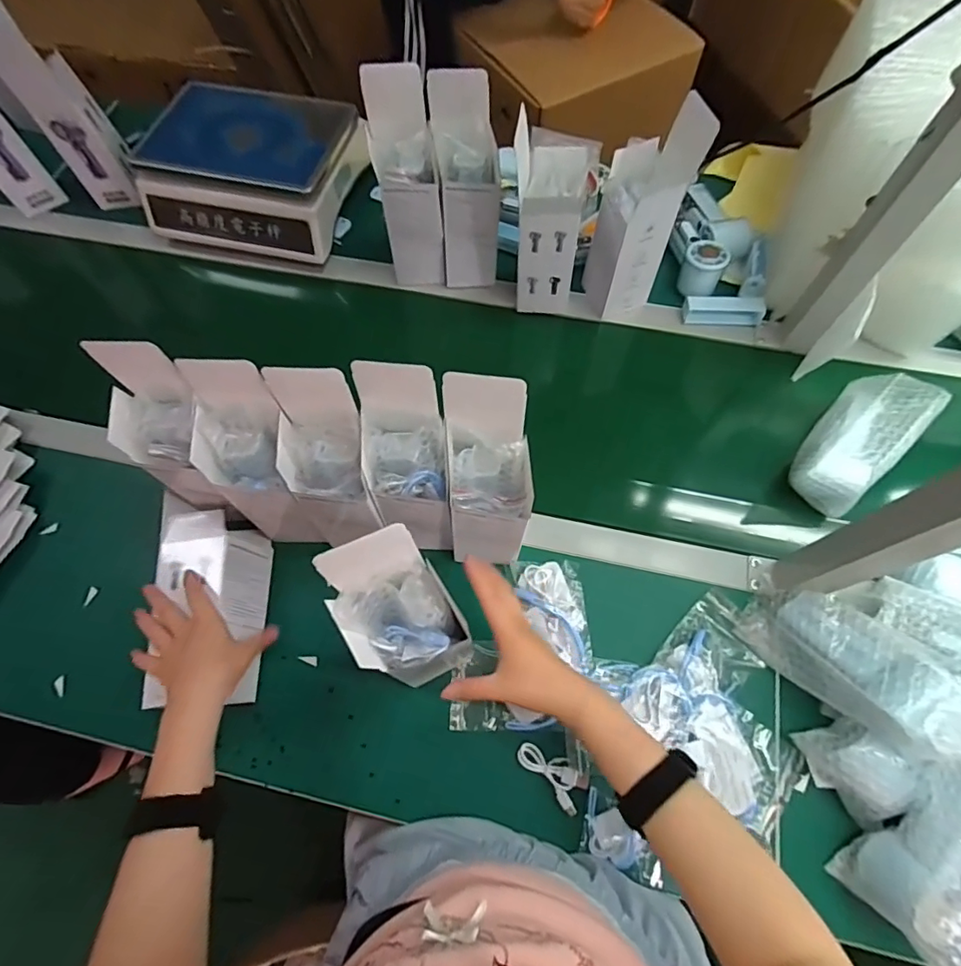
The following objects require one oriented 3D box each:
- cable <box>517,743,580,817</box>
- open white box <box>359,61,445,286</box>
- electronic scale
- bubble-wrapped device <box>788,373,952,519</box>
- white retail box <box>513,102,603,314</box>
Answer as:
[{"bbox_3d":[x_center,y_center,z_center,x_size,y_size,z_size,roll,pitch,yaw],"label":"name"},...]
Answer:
[{"bbox_3d":[0.072,0.286,0.511,0.074,0.013,0.033,42,75,17],"label":"cable"},{"bbox_3d":[-0.093,-0.376,0.665,0.075,0.231,0.086,-9,67,-2],"label":"open white box"},{"bbox_3d":[-0.338,-0.467,0.777,0.278,0.115,0.204,15,68,8],"label":"electronic scale"},{"bbox_3d":[0.450,-0.055,0.614,0.206,0.052,0.087,-41,71,-14],"label":"bubble-wrapped device"},{"bbox_3d":[0.087,-0.327,0.647,0.083,0.227,0.087,9,68,6],"label":"white retail box"}]

